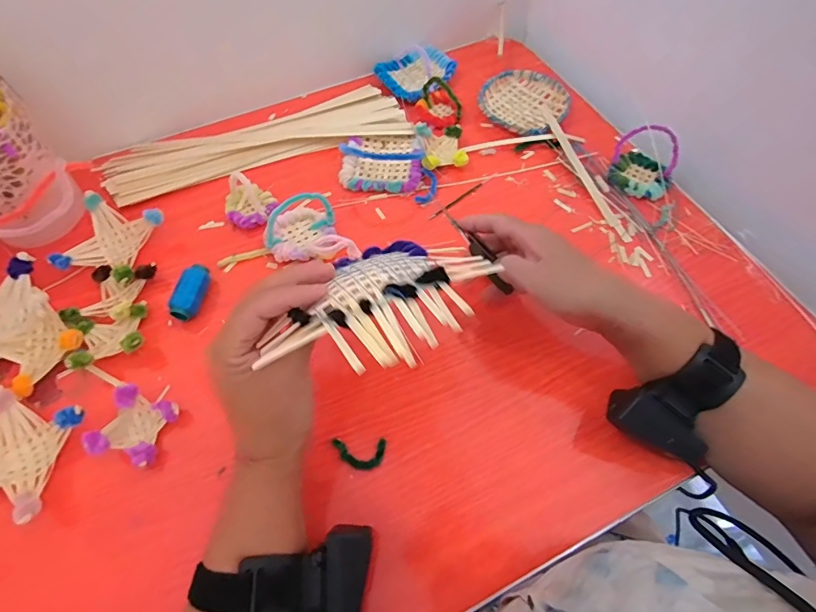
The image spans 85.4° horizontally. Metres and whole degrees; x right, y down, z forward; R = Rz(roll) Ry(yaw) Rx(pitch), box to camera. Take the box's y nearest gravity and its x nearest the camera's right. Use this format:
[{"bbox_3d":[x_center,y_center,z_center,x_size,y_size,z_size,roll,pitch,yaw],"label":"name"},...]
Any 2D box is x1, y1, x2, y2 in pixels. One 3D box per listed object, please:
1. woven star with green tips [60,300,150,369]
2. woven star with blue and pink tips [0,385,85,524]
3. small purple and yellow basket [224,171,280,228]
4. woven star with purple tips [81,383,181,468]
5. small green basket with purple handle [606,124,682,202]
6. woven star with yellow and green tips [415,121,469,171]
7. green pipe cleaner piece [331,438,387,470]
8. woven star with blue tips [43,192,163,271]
[{"bbox_3d":[-0.275,0.025,0.407,0.061,0.032,0.064,-22,64,-11],"label":"woven star with green tips"},{"bbox_3d":[-0.309,0.119,0.356,0.079,0.041,0.082,11,62,6],"label":"woven star with blue and pink tips"},{"bbox_3d":[-0.174,-0.116,0.476,0.050,0.032,0.055,-33,66,-16],"label":"small purple and yellow basket"},{"bbox_3d":[-0.225,0.101,0.369,0.050,0.033,0.056,17,63,9],"label":"woven star with purple tips"},{"bbox_3d":[0.263,-0.161,0.486,0.068,0.057,0.061,27,65,14],"label":"small green basket with purple handle"},{"bbox_3d":[0.040,-0.184,0.516,0.053,0.026,0.062,-8,62,-5],"label":"woven star with yellow and green tips"},{"bbox_3d":[-0.040,0.121,0.361,0.043,0.005,0.024,-2,61,-1],"label":"green pipe cleaner piece"},{"bbox_3d":[-0.302,-0.068,0.448,0.085,0.037,0.077,11,62,6],"label":"woven star with blue tips"}]

